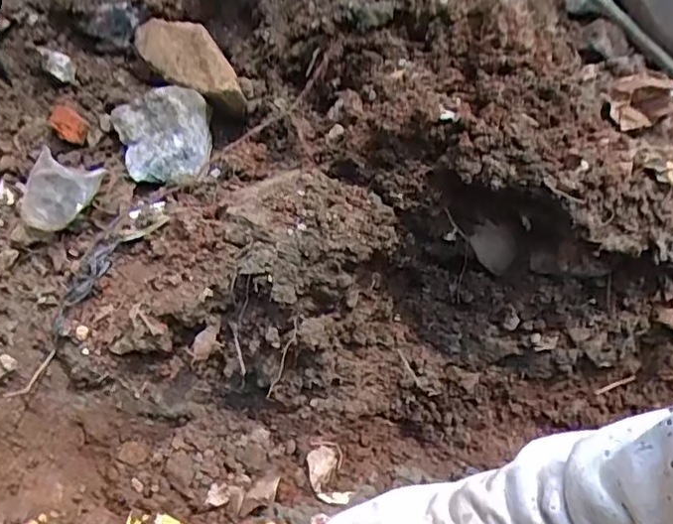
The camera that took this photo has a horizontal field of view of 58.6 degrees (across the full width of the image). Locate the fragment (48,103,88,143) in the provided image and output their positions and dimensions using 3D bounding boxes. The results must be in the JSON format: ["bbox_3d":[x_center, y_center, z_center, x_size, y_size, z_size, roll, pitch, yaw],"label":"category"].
[{"bbox_3d":[-0.358,-0.185,0.804,0.050,0.042,0.018,16,44,9],"label":"fragment"}]

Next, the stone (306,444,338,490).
[{"bbox_3d":[-0.020,0.244,0.728,0.032,0.012,0.053,25,46,18],"label":"stone"}]

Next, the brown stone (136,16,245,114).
[{"bbox_3d":[-0.198,-0.282,0.837,0.191,0.043,0.082,37,92,14],"label":"brown stone"}]

